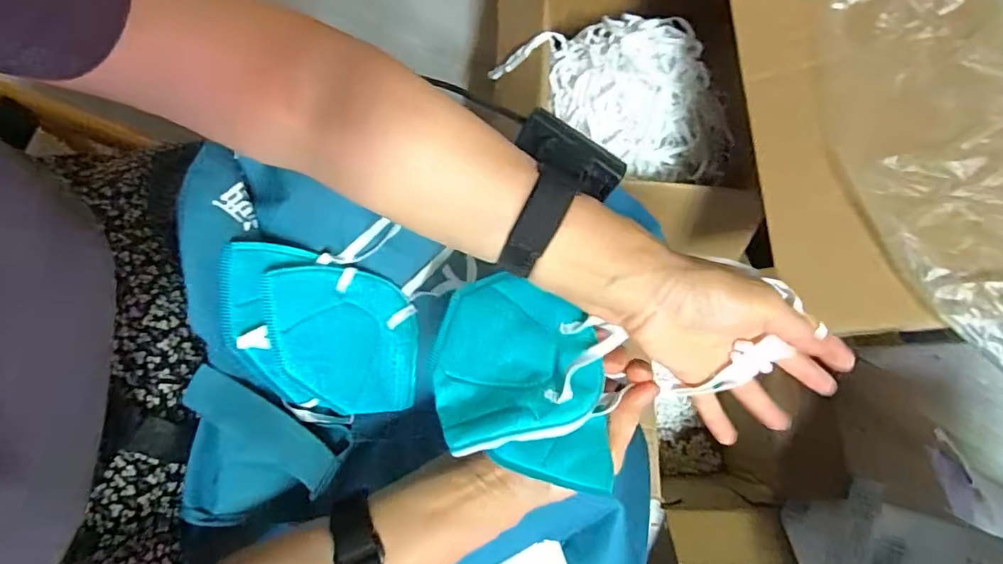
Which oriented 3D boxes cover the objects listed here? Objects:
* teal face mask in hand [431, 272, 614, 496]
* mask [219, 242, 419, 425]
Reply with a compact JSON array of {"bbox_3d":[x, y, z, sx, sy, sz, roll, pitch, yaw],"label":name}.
[{"bbox_3d":[0.019,0.058,0.357,0.121,0.045,0.134,9,52,4],"label":"teal face mask in hand"},{"bbox_3d":[-0.127,0.039,0.408,0.147,0.015,0.118,13,71,-35],"label":"mask"}]

